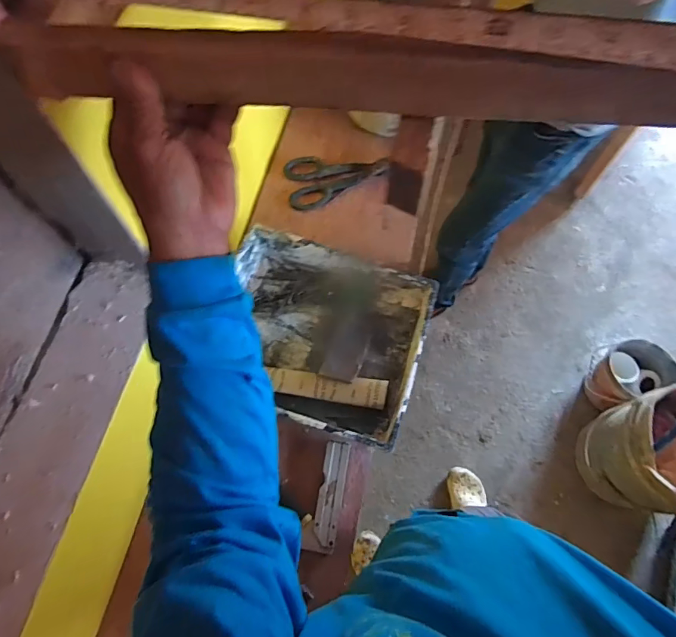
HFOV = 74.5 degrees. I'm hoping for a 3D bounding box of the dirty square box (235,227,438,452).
[{"bbox_3d":[-0.029,0.027,0.699,0.315,0.061,0.280,16,67,6],"label":"dirty square box"}]

